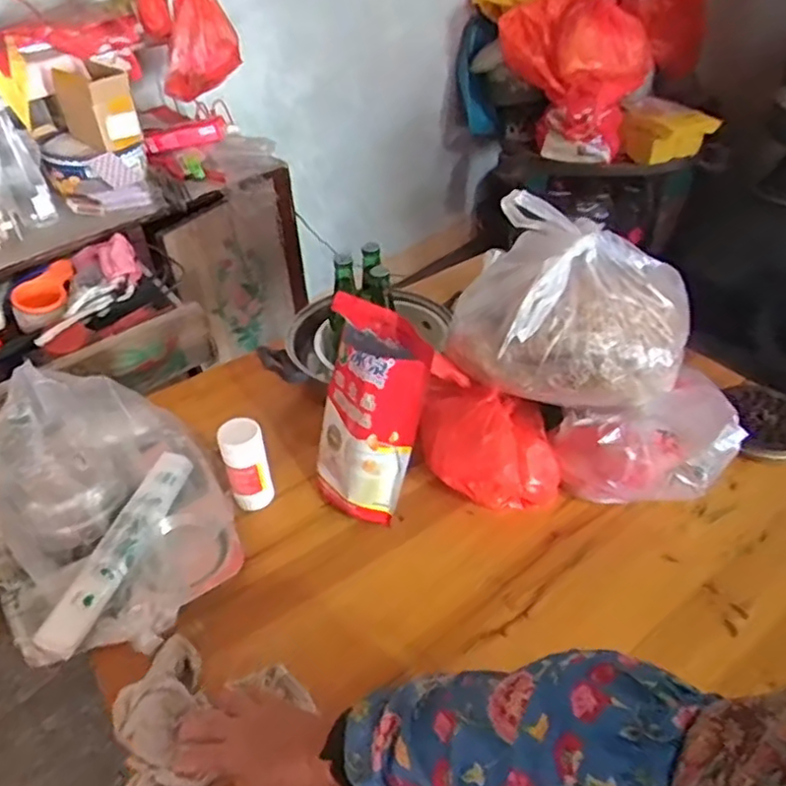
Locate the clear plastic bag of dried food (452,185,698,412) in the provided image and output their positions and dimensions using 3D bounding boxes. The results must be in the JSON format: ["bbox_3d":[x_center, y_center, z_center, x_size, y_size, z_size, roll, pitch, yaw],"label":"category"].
[{"bbox_3d":[0.208,-0.101,0.754,0.271,0.203,0.163,11,43,15],"label":"clear plastic bag of dried food"}]

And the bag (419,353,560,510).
[{"bbox_3d":[0.114,0.069,0.833,0.199,0.127,0.108,22,46,25],"label":"bag"}]

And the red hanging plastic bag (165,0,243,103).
[{"bbox_3d":[-0.401,-0.768,1.298,0.169,0.297,0.102,-15,43,-14],"label":"red hanging plastic bag"}]

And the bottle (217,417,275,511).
[{"bbox_3d":[-0.184,0.091,0.814,0.051,0.114,0.049,-11,42,-10],"label":"bottle"}]

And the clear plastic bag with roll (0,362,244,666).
[{"bbox_3d":[-0.334,0.126,0.753,0.263,0.165,0.322,-25,46,-24],"label":"clear plastic bag with roll"}]

